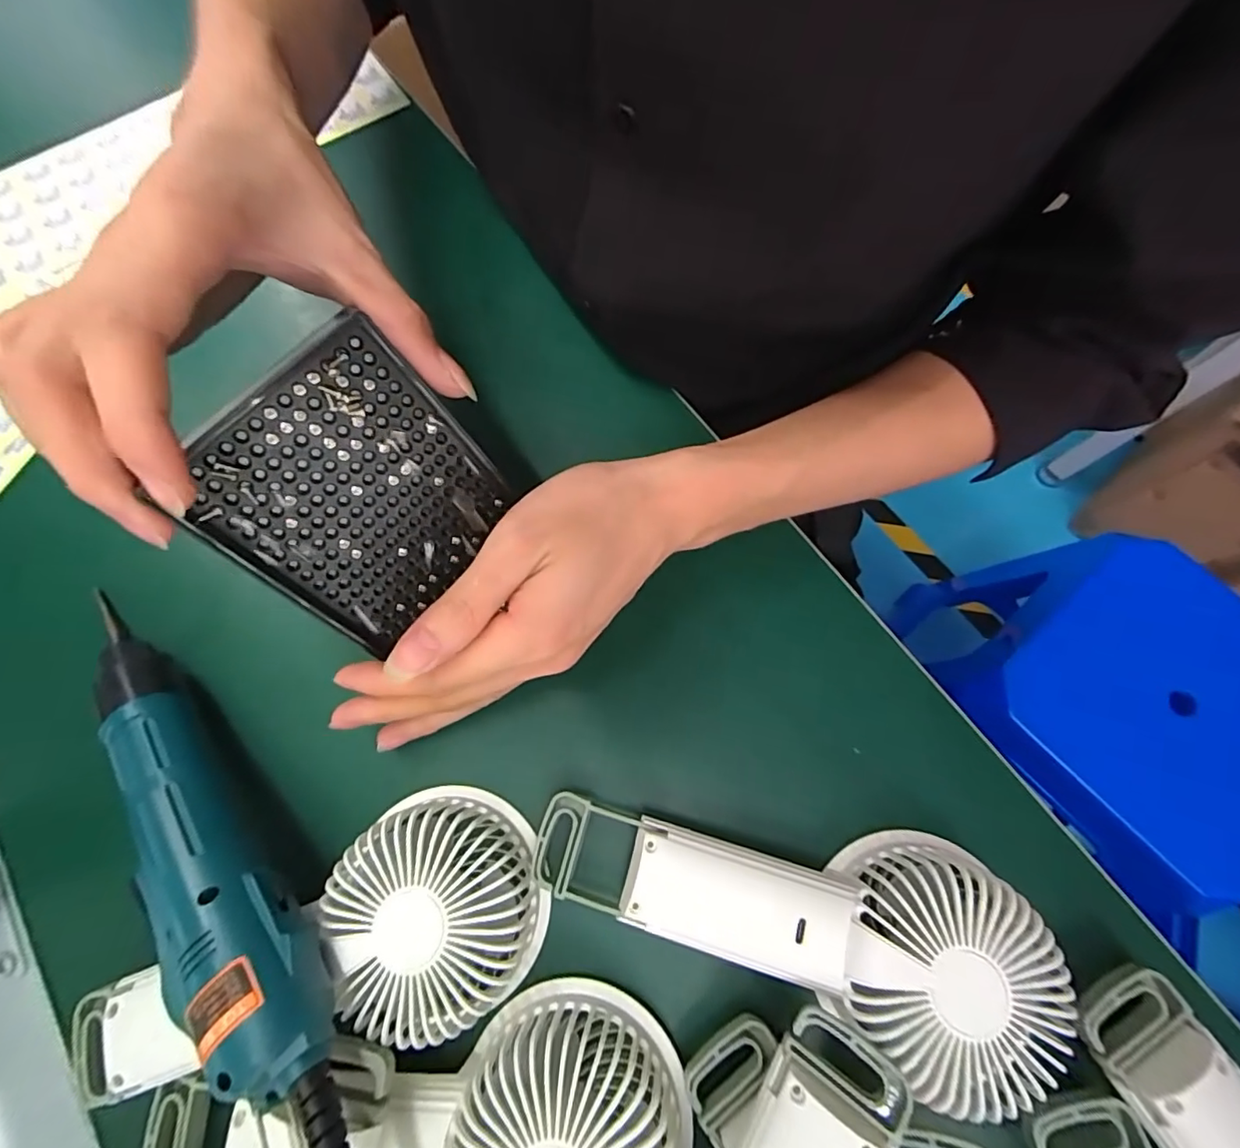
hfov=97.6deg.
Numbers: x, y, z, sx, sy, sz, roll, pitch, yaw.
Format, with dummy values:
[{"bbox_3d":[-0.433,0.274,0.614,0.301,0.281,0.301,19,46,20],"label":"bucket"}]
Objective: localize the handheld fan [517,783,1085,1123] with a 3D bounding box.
[{"bbox_3d":[0.062,0.139,0.215,0.198,0.053,0.080,9,74,3],"label":"handheld fan"}]

